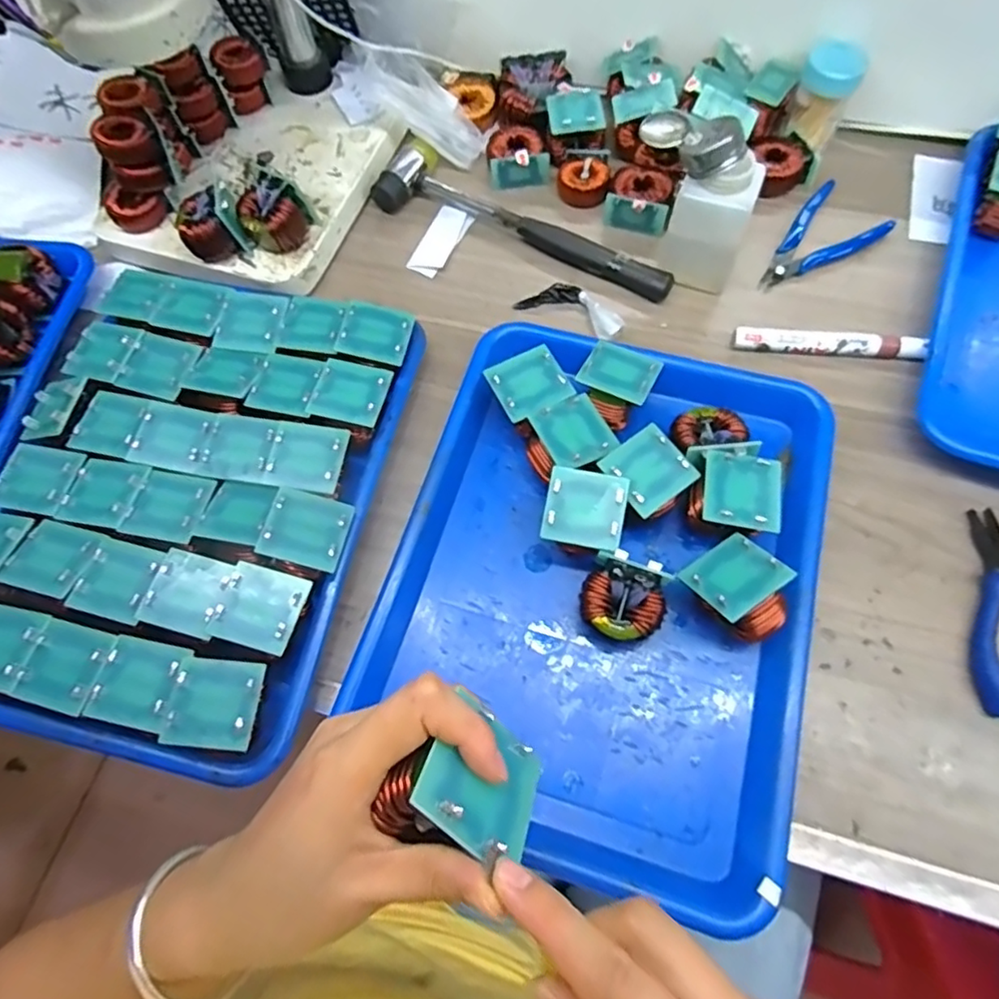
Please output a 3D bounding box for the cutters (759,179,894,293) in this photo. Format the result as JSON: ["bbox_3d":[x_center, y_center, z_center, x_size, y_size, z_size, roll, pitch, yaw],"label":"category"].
[{"bbox_3d":[0.251,-0.210,0.497,0.117,0.014,0.061,-34,69,-11],"label":"cutters"}]

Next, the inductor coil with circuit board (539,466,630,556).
[{"bbox_3d":[0.052,0.012,0.383,0.046,0.045,0.044,12,68,9],"label":"inductor coil with circuit board"}]

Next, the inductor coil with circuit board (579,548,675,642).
[{"bbox_3d":[0.073,0.062,0.366,0.047,0.043,0.045,17,69,10],"label":"inductor coil with circuit board"}]

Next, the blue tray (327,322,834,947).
[{"bbox_3d":[0.061,0.044,0.375,0.244,0.053,0.315,16,68,10],"label":"blue tray"}]

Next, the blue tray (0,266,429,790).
[{"bbox_3d":[-0.204,-0.003,0.398,0.240,0.049,0.304,9,67,7],"label":"blue tray"}]

